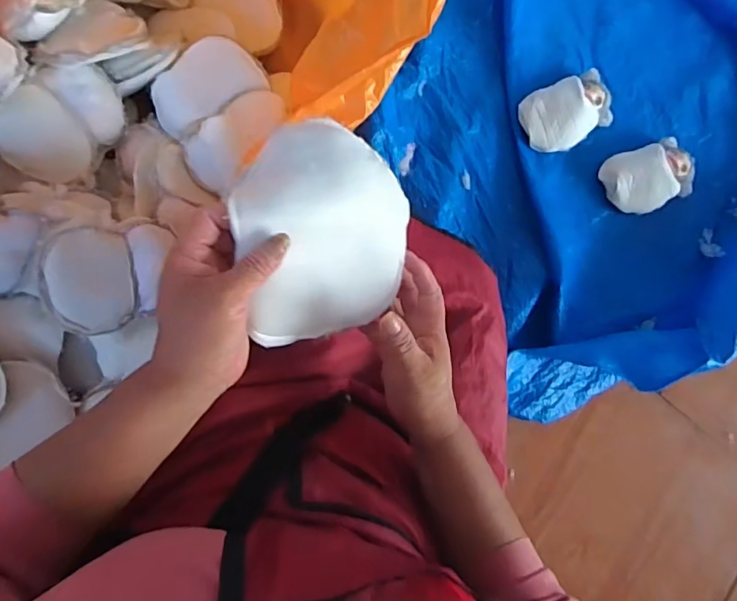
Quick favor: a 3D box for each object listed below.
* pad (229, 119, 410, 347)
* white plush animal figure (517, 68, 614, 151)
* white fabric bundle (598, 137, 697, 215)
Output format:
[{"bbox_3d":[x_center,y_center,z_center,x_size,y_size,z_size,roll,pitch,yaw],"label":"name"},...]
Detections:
[{"bbox_3d":[-0.037,-0.047,0.396,0.133,0.034,0.167,-17,122,-23],"label":"pad"},{"bbox_3d":[0.388,-0.363,0.970,0.186,0.051,0.121,-24,90,-8],"label":"white plush animal figure"},{"bbox_3d":[0.547,-0.239,0.977,0.168,0.047,0.121,-19,89,-8],"label":"white fabric bundle"}]

